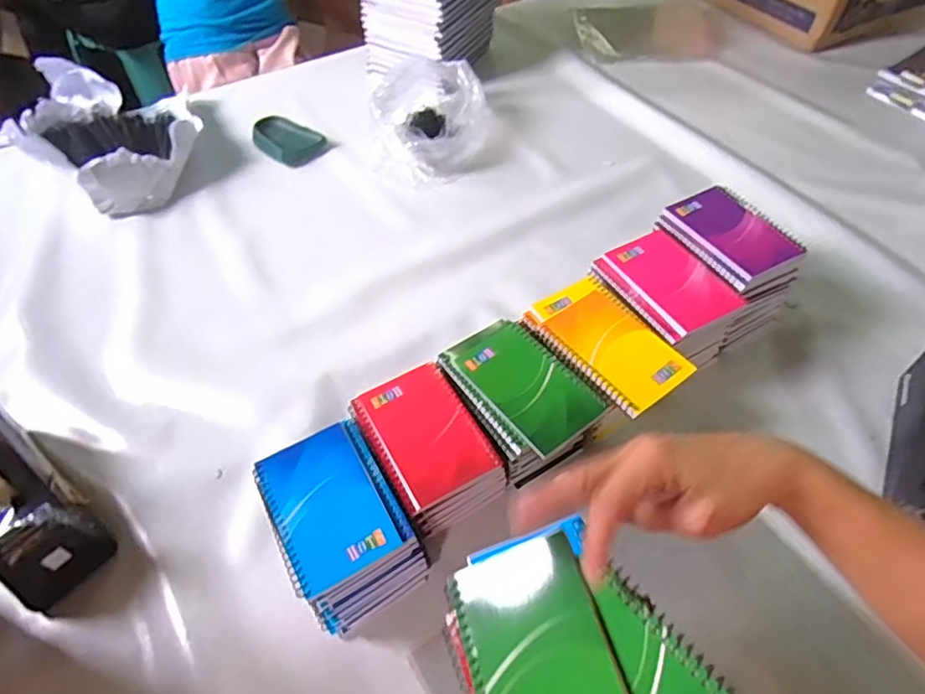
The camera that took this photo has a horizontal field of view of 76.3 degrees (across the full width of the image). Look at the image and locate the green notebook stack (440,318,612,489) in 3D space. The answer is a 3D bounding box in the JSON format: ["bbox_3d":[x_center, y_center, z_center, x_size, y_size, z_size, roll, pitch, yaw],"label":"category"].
[{"bbox_3d":[0.053,0.056,0.577,0.101,0.083,0.154,-32,58,-21],"label":"green notebook stack"}]

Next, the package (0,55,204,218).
[{"bbox_3d":[-0.522,-0.319,0.874,0.286,0.107,0.226,29,59,22],"label":"package"}]

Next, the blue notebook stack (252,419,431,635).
[{"bbox_3d":[-0.105,0.153,0.509,0.098,0.078,0.143,-27,56,-18],"label":"blue notebook stack"}]

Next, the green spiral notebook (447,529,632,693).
[{"bbox_3d":[0.044,0.180,0.324,0.082,0.007,0.126,-27,52,9],"label":"green spiral notebook"}]

